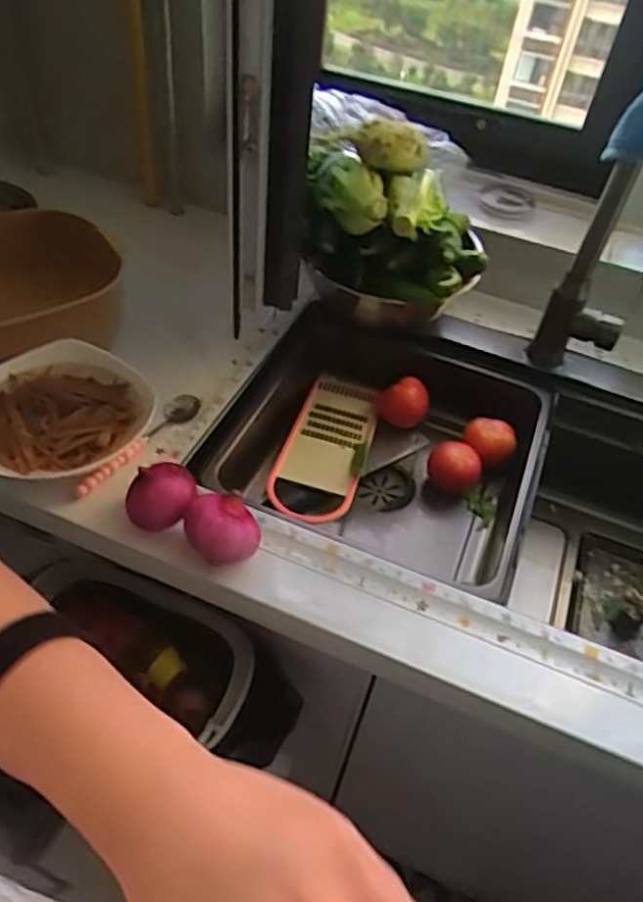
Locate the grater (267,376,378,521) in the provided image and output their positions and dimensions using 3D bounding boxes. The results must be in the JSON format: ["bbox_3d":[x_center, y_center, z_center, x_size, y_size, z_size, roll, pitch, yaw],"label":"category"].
[{"bbox_3d":[0.007,-0.010,0.870,0.106,0.018,0.260,10,38,8],"label":"grater"}]

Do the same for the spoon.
[{"bbox_3d":[-0.197,-0.010,0.710,0.033,0.027,0.168,29,52,22],"label":"spoon"}]

